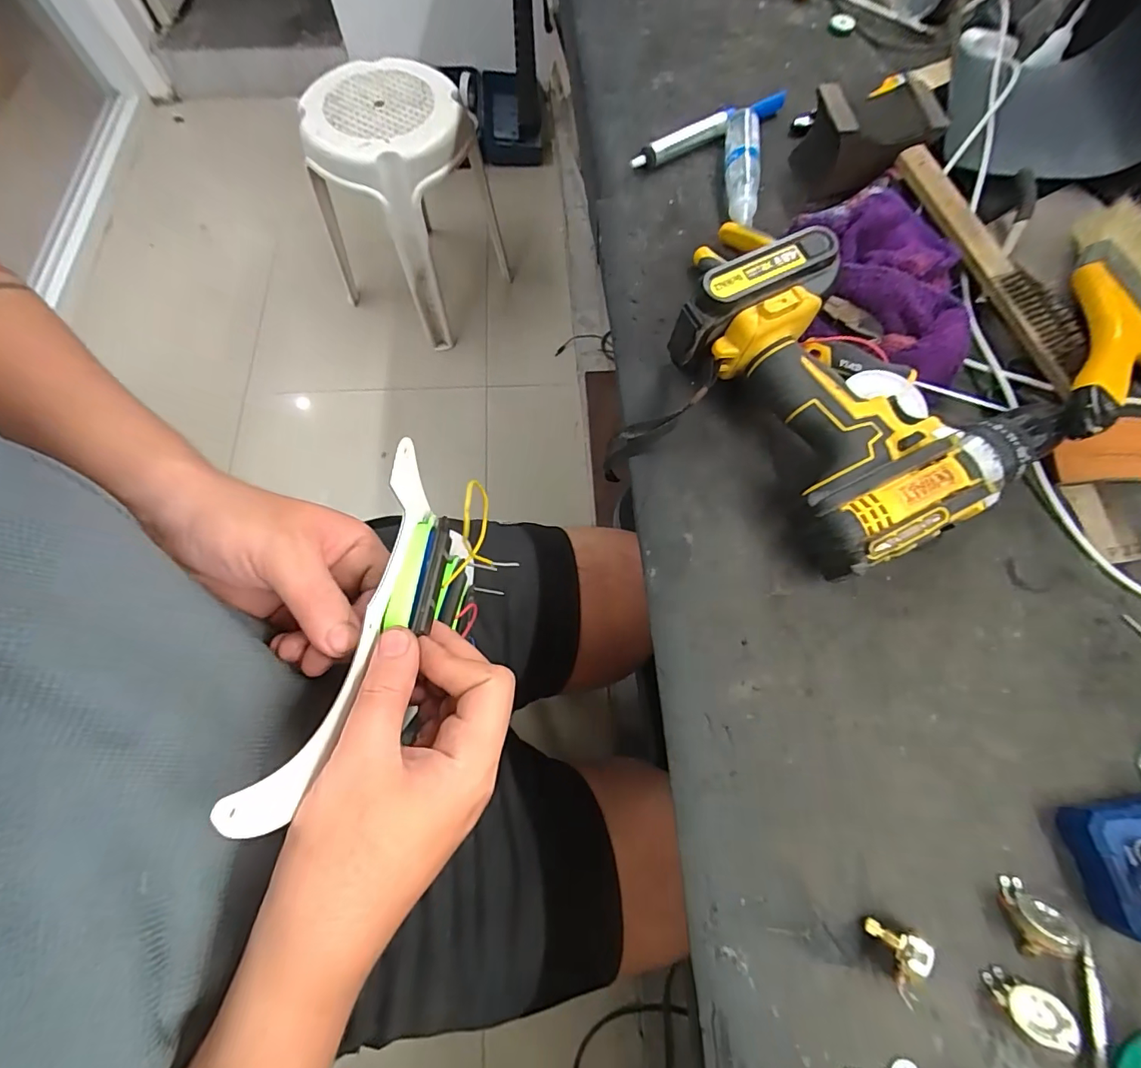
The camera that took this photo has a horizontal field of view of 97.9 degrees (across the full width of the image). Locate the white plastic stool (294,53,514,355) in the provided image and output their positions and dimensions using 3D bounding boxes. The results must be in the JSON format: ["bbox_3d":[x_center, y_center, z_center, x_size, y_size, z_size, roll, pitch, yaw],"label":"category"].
[{"bbox_3d":[-0.376,-0.767,1.170,0.324,0.433,0.336,28,71,10],"label":"white plastic stool"}]

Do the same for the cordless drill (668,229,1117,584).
[{"bbox_3d":[0.199,-0.101,0.328,0.199,0.084,0.206,-26,71,-10],"label":"cordless drill"}]

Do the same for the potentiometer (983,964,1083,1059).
[{"bbox_3d":[0.216,0.224,0.233,0.030,0.015,0.023,12,49,30],"label":"potentiometer"}]

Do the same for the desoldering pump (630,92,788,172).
[{"bbox_3d":[0.136,-0.383,0.464,0.192,0.021,0.017,-33,72,-13],"label":"desoldering pump"}]

